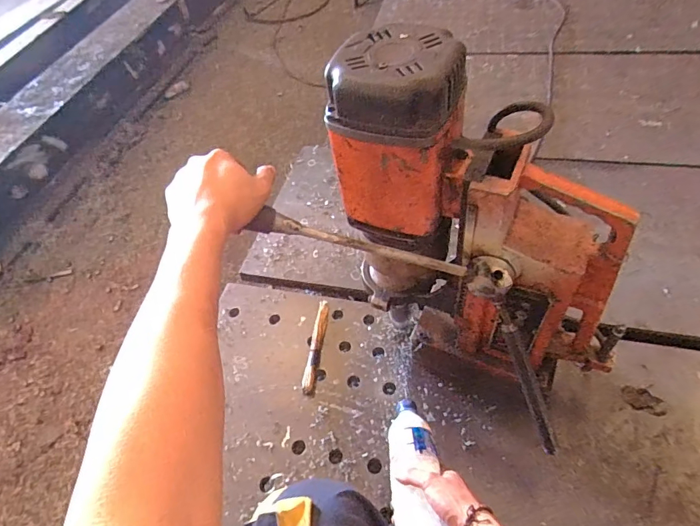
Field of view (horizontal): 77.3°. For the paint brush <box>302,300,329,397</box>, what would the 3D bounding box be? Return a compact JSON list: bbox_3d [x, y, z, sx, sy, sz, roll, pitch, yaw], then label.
[{"bbox_3d":[-0.068,0.164,0.888,0.024,0.021,0.204,2,53,10],"label":"paint brush"}]

